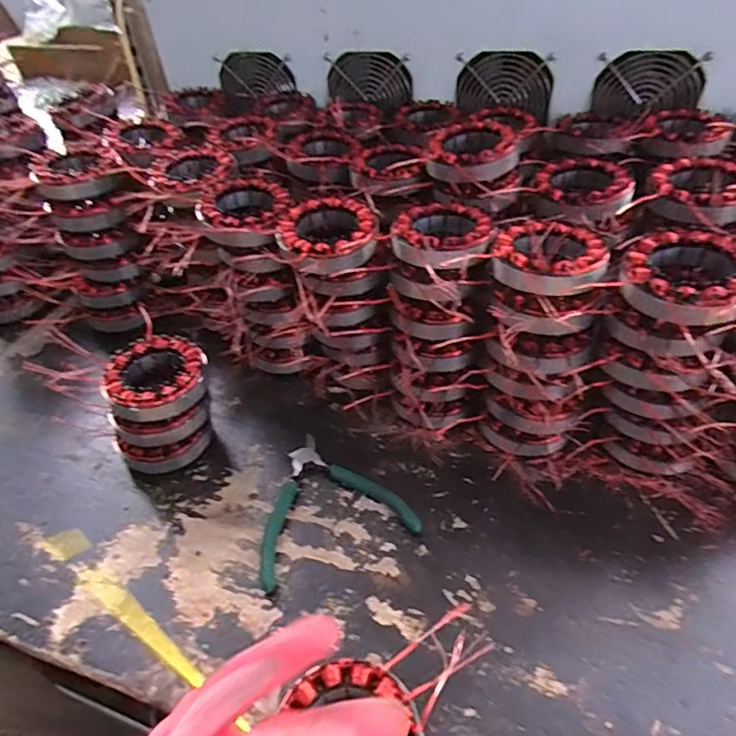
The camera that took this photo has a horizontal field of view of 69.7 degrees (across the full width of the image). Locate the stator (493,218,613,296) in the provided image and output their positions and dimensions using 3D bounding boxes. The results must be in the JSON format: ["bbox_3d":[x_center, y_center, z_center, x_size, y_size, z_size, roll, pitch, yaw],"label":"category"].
[{"bbox_3d":[0.145,-0.090,0.420,0.083,0.024,0.085,13,47,18],"label":"stator"}]

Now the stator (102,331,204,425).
[{"bbox_3d":[-0.192,0.008,0.482,0.086,0.031,0.081,-3,44,3],"label":"stator"}]

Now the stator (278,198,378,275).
[{"bbox_3d":[-0.035,-0.115,0.469,0.082,0.030,0.090,-20,46,-14],"label":"stator"}]

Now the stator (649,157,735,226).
[{"bbox_3d":[0.296,-0.154,0.476,0.086,0.035,0.094,21,50,25],"label":"stator"}]

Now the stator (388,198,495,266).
[{"bbox_3d":[0.065,-0.115,0.453,0.084,0.024,0.085,-3,44,3],"label":"stator"}]

